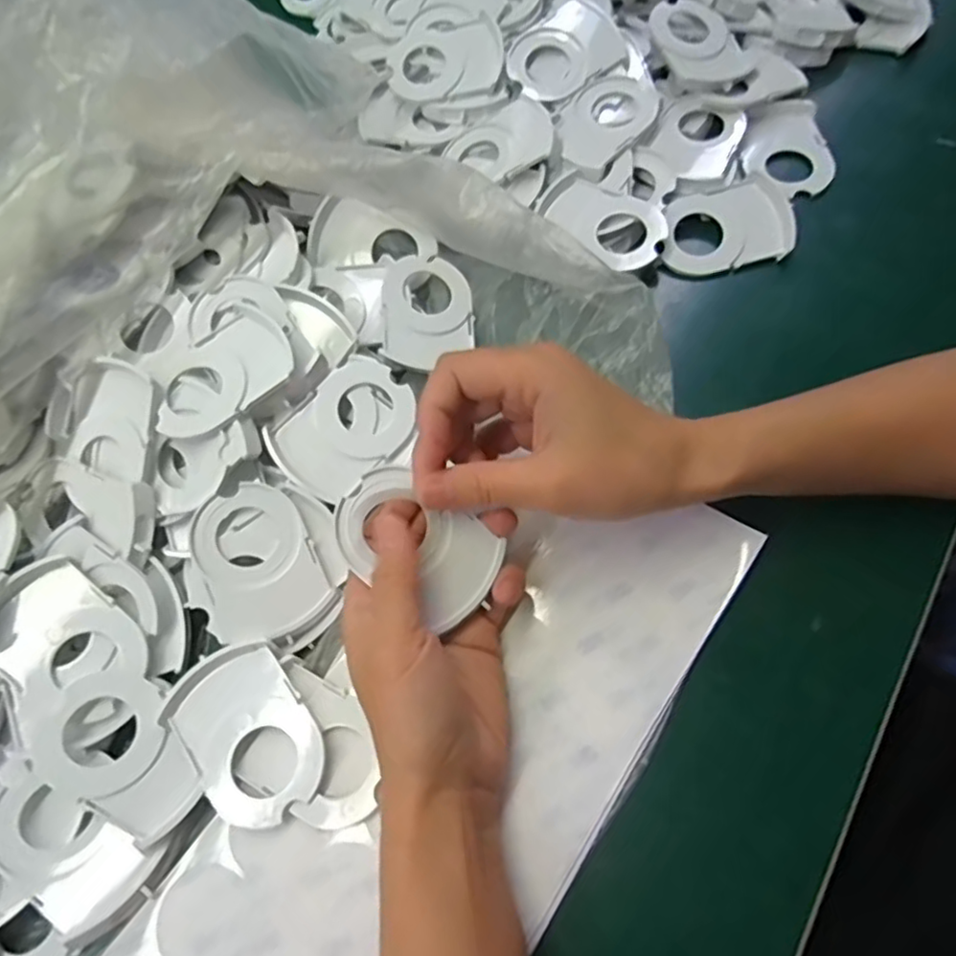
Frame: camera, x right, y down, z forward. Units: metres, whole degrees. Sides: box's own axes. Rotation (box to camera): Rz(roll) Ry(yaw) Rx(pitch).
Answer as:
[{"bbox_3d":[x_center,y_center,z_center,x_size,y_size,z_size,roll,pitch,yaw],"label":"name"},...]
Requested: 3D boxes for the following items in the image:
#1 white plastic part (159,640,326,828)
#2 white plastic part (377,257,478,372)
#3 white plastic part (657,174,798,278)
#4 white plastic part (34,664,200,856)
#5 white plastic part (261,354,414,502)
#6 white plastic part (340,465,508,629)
[{"bbox_3d":[-0.106,0.118,0.299,0.054,0.006,0.077,-33,74,-10],"label":"white plastic part"},{"bbox_3d":[-0.030,-0.100,0.385,0.054,0.007,0.078,4,70,-16],"label":"white plastic part"},{"bbox_3d":[0.150,-0.155,0.394,0.074,0.012,0.056,-8,65,3],"label":"white plastic part"},{"bbox_3d":[-0.162,0.124,0.294,0.078,0.015,0.052,35,75,12],"label":"white plastic part"},{"bbox_3d":[-0.071,-0.028,0.347,0.053,0.012,0.076,40,76,13],"label":"white plastic part"},{"bbox_3d":[-0.026,0.029,0.285,0.074,0.014,0.048,36,75,-3],"label":"white plastic part"}]

